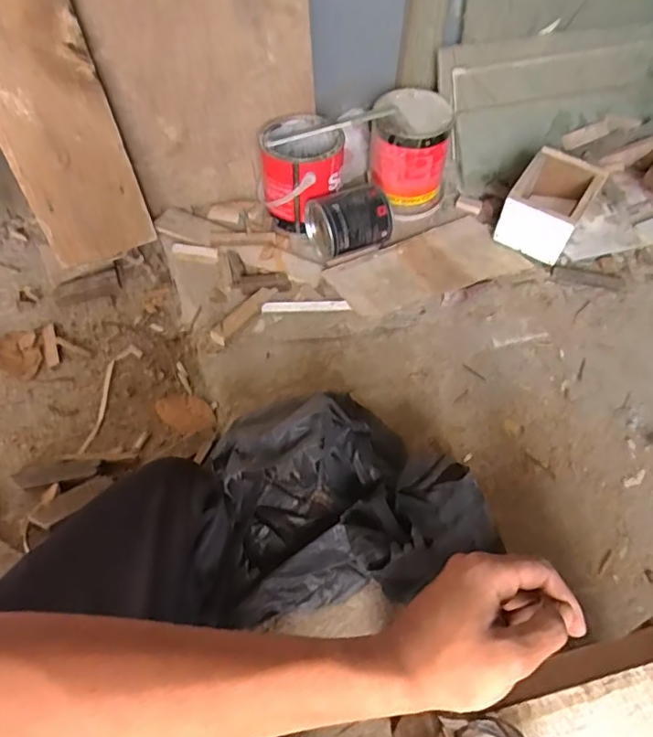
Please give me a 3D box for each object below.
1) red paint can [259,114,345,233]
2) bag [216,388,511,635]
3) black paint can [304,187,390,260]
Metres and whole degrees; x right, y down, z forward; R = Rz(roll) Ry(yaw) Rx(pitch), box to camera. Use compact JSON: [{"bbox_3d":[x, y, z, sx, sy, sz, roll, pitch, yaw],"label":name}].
[{"bbox_3d":[-0.048,-0.361,1.062,0.138,0.156,0.147,1,52,-1],"label":"red paint can"},{"bbox_3d":[0.011,0.143,0.700,0.272,0.145,0.244,-11,52,-7],"label":"bag"},{"bbox_3d":[0.041,-0.264,1.022,0.134,0.092,0.099,-17,54,-14],"label":"black paint can"}]

